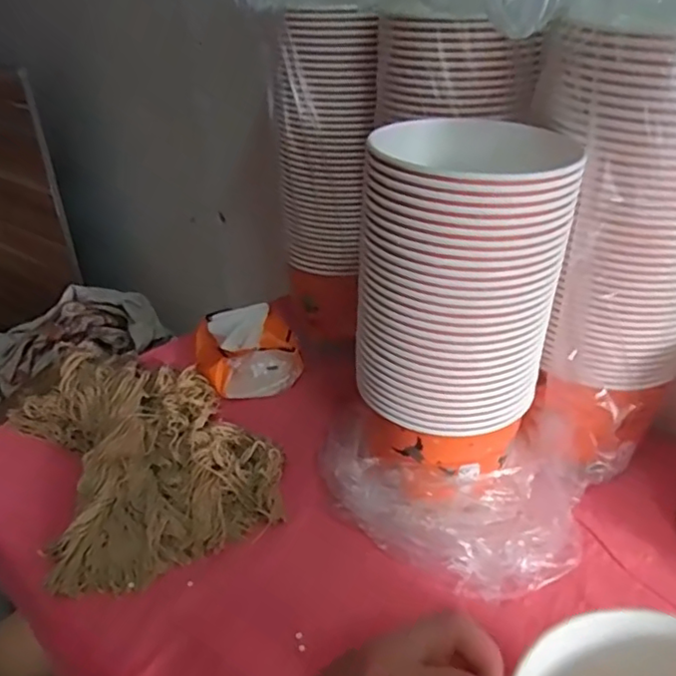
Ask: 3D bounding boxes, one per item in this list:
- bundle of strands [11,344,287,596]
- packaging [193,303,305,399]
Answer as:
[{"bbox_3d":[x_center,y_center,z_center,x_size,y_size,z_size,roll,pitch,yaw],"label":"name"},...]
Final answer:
[{"bbox_3d":[-0.213,0.108,0.677,0.223,0.054,0.321,-18,36,-23],"label":"bundle of strands"},{"bbox_3d":[-0.120,0.009,0.807,0.132,0.080,0.117,-9,34,-10],"label":"packaging"}]

